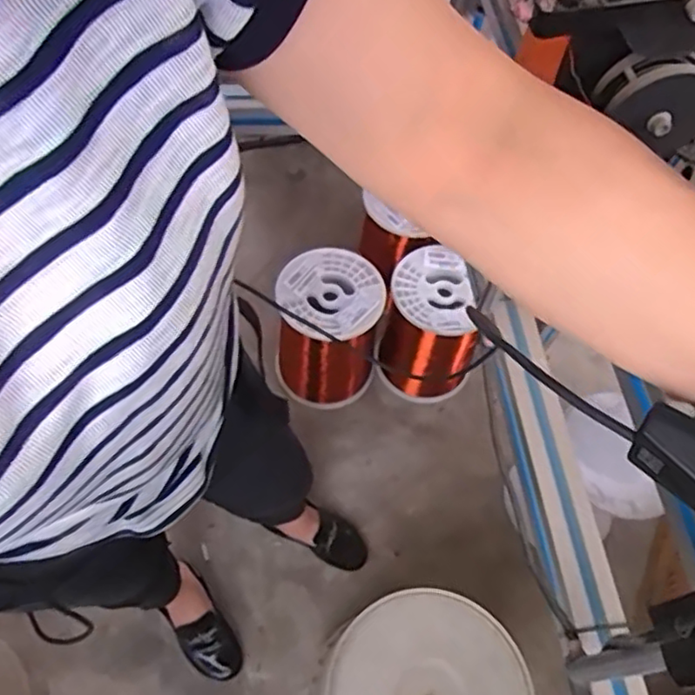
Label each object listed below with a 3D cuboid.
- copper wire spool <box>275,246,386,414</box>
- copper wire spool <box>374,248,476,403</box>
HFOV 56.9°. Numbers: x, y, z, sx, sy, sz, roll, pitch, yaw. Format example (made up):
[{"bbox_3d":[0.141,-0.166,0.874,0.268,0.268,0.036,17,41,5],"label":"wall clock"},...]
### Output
[{"bbox_3d":[-0.038,-0.023,1.355,0.192,0.296,0.213,16,60,5],"label":"copper wire spool"},{"bbox_3d":[0.173,-0.037,1.376,0.187,0.298,0.195,2,60,-3],"label":"copper wire spool"}]

